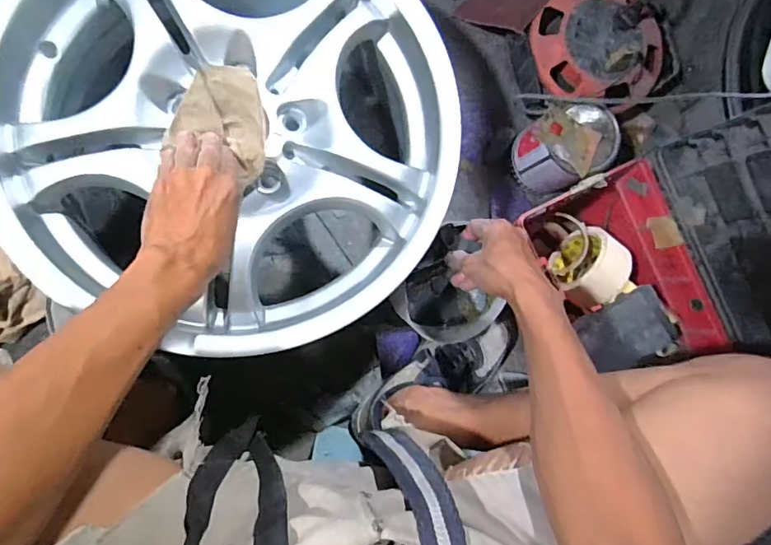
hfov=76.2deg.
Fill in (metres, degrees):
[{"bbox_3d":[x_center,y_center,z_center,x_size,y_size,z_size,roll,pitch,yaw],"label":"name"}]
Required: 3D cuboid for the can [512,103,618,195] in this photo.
[{"bbox_3d":[0.250,-0.174,0.706,0.096,0.140,0.096,0,88,-9],"label":"can"}]

